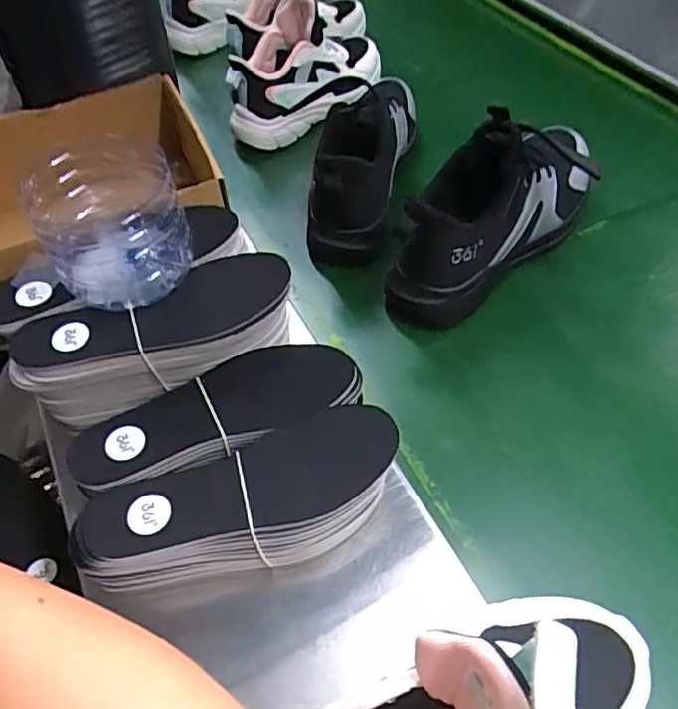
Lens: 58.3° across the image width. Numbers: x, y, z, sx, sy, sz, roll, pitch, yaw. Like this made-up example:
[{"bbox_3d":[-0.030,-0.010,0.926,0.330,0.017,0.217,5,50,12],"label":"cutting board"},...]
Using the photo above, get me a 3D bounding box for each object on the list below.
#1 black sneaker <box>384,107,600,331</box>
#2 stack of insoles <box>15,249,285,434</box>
[{"bbox_3d":[0.153,-0.148,0.562,0.094,0.131,0.258,30,61,26],"label":"black sneaker"},{"bbox_3d":[-0.134,-0.007,0.473,0.208,0.081,0.071,-22,52,-10],"label":"stack of insoles"}]

